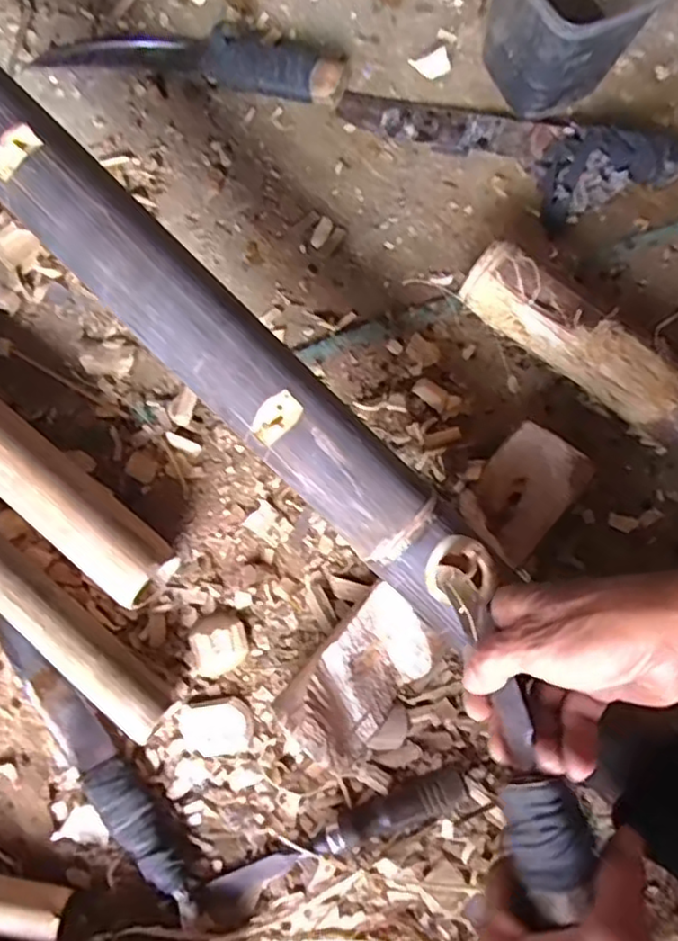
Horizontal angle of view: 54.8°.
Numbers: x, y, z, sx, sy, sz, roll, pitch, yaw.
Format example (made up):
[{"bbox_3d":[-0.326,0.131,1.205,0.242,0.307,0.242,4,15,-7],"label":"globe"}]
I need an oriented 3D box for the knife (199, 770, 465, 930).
[{"bbox_3d":[-0.002,0.282,0.488,0.214,0.027,0.032,-26,81,-6],"label":"knife"}]

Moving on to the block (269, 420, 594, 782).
[{"bbox_3d":[0.076,0.091,0.503,0.070,0.066,0.297,42,82,6],"label":"block"}]

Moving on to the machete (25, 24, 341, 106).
[{"bbox_3d":[-0.138,-0.389,0.606,0.289,0.027,0.074,7,80,0],"label":"machete"}]

